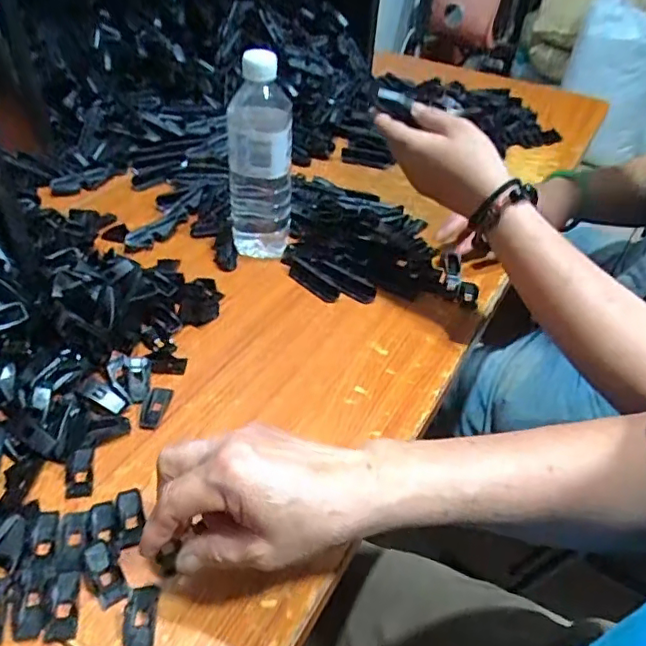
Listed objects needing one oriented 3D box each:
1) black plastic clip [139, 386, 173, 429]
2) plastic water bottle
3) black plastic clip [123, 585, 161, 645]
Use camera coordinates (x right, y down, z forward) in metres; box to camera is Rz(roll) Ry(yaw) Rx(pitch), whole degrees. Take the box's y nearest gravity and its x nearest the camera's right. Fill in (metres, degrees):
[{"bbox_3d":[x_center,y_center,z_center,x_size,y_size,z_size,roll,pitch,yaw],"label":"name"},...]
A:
[{"bbox_3d":[-0.139,0.068,0.469,0.017,0.005,0.043,6,42,2],"label":"black plastic clip"},{"bbox_3d":[-0.066,-0.167,0.589,0.064,0.202,0.052,1,42,-3],"label":"plastic water bottle"},{"bbox_3d":[-0.111,0.180,0.343,0.019,0.006,0.041,-1,42,-5],"label":"black plastic clip"}]

